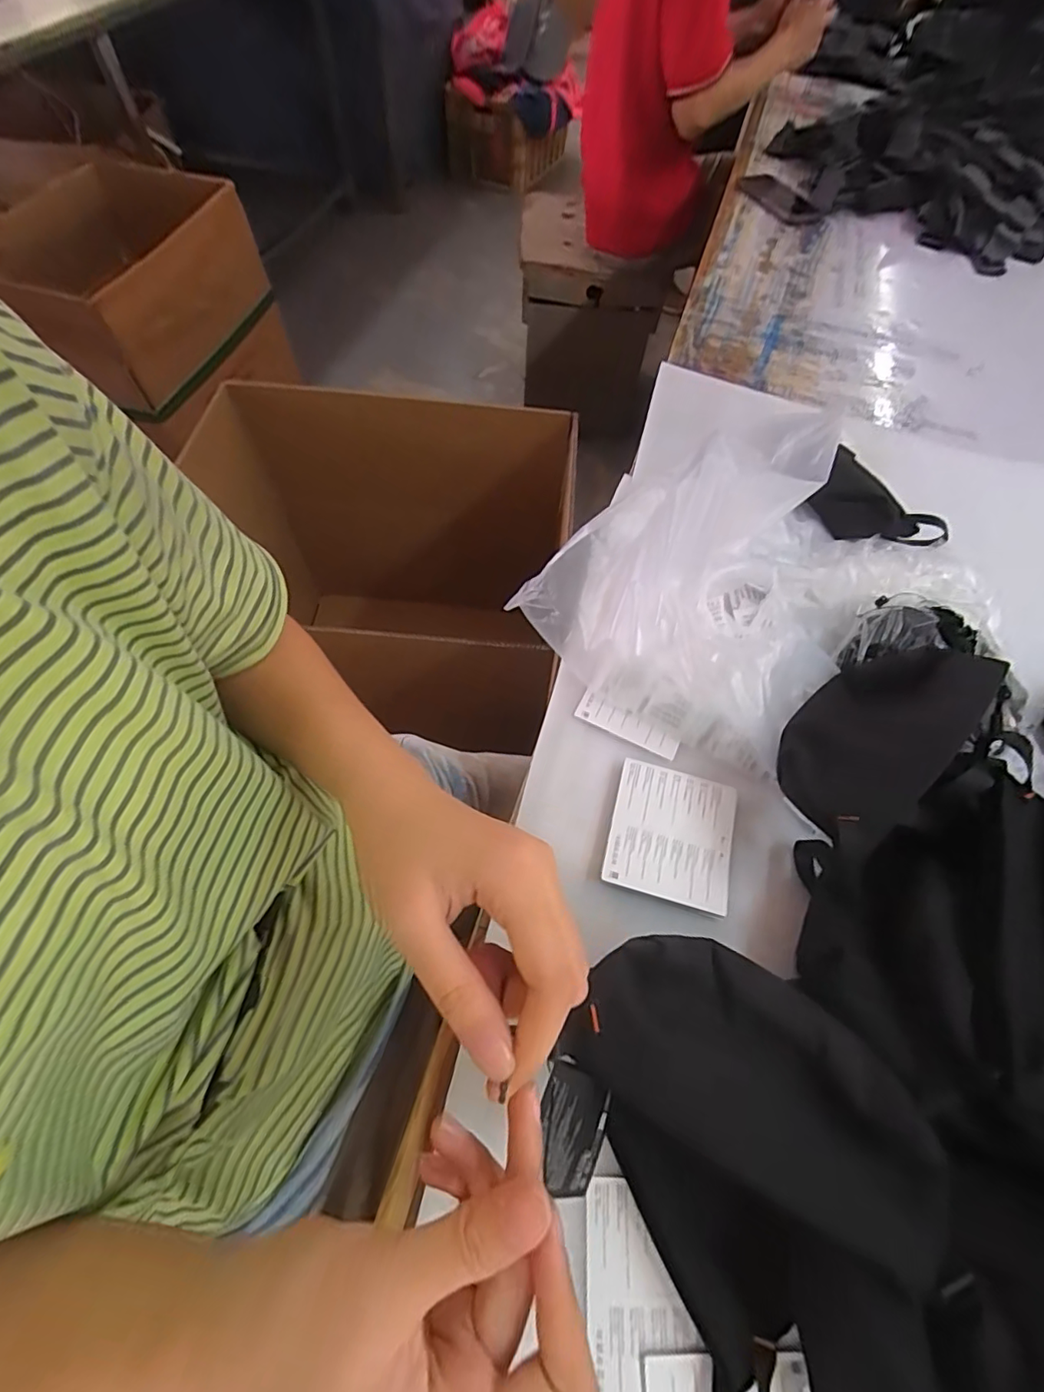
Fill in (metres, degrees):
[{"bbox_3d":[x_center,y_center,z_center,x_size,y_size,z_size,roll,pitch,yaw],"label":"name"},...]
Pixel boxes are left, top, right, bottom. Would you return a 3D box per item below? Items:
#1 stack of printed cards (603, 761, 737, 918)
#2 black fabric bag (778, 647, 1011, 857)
[{"bbox_3d":[0.113,0.103,0.415,0.090,0.007,0.099,16,60,4],"label":"stack of printed cards"},{"bbox_3d":[0.255,0.016,0.391,0.197,0.037,0.086,-39,69,-21],"label":"black fabric bag"}]

